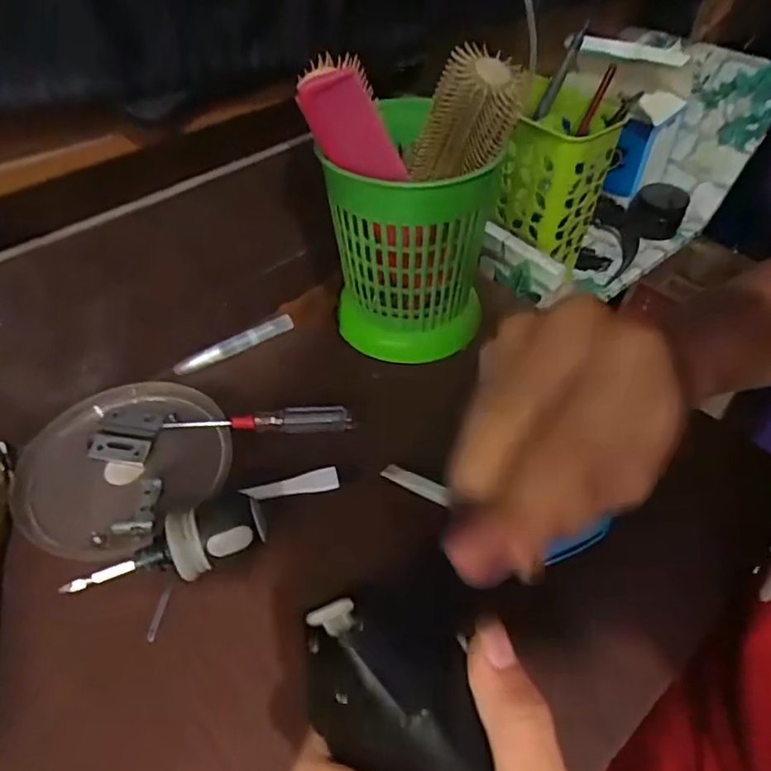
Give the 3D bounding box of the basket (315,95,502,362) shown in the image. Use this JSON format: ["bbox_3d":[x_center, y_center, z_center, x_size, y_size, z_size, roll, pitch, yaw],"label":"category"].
[{"bbox_3d":[0.015,-0.099,0.406,0.101,0.151,0.106,-1,48,1],"label":"basket"}]

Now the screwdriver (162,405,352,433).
[{"bbox_3d":[-0.086,0.025,0.386,0.122,0.011,0.015,-4,48,-2],"label":"screwdriver"}]

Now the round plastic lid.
[{"bbox_3d":[-0.170,0.049,0.373,0.129,0.019,0.121,-3,51,4],"label":"round plastic lid"}]

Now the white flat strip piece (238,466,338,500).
[{"bbox_3d":[-0.060,0.063,0.362,0.060,0.004,0.015,-9,48,-6],"label":"white flat strip piece"}]

